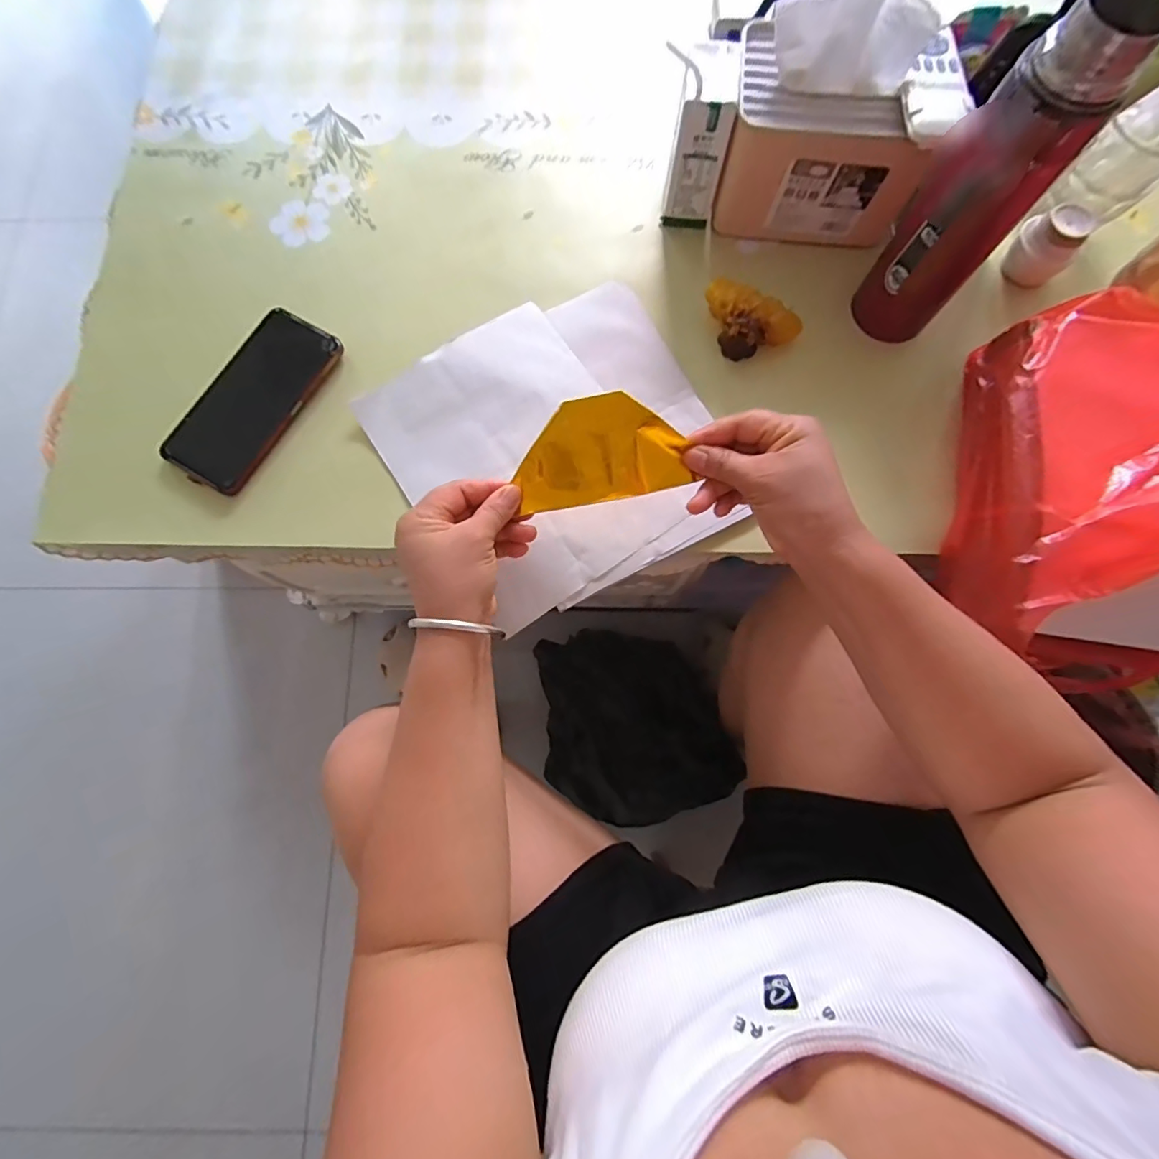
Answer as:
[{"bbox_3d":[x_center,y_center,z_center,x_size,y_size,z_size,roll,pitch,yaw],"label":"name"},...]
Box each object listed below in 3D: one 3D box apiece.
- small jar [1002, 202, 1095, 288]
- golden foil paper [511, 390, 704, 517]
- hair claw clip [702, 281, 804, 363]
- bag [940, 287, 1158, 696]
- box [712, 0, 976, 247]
[{"bbox_3d":[0.410,-0.297,0.460,0.044,0.049,0.043,0,77,0],"label":"small jar"},{"bbox_3d":[0.012,-0.091,0.368,0.116,0.007,0.071,-9,113,11],"label":"golden foil paper"},{"bbox_3d":[0.148,-0.223,0.451,0.086,0.035,0.051,19,78,4],"label":"hair claw clip"},{"bbox_3d":[0.405,-0.062,0.352,0.203,0.126,0.280,13,78,3],"label":"bag"},{"bbox_3d":[0.203,-0.367,0.433,0.168,0.140,0.096,18,78,4],"label":"box"}]

